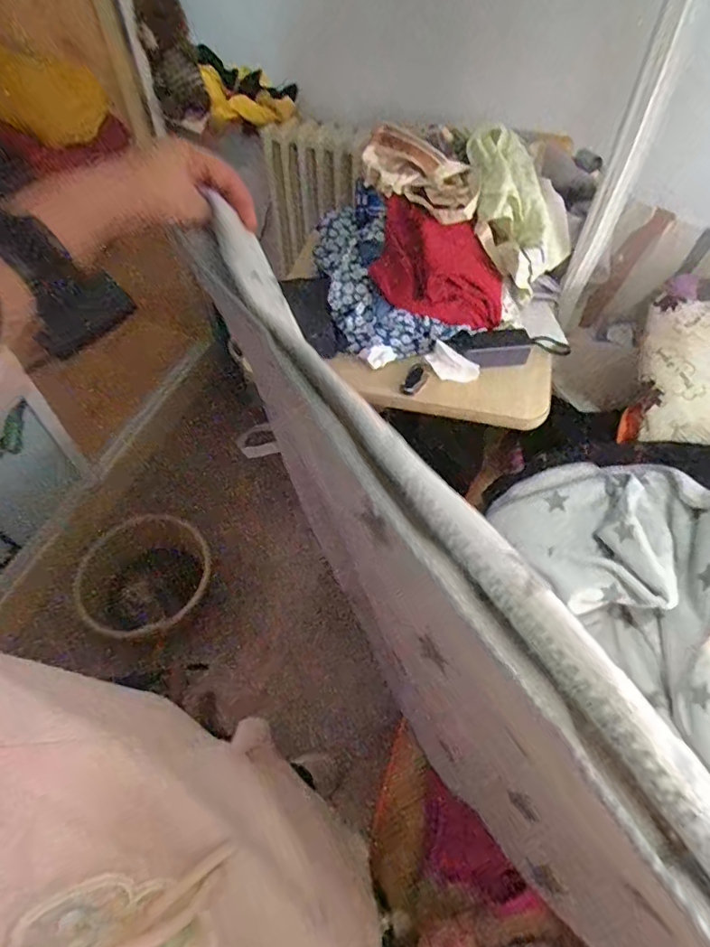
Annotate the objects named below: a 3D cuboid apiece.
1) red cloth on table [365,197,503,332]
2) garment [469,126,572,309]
[{"bbox_3d":[0.169,-0.394,0.998,0.260,0.044,0.197,18,86,-7],"label":"red cloth on table"},{"bbox_3d":[0.299,-0.520,0.996,0.165,0.090,0.351,-17,87,-12],"label":"garment"}]

